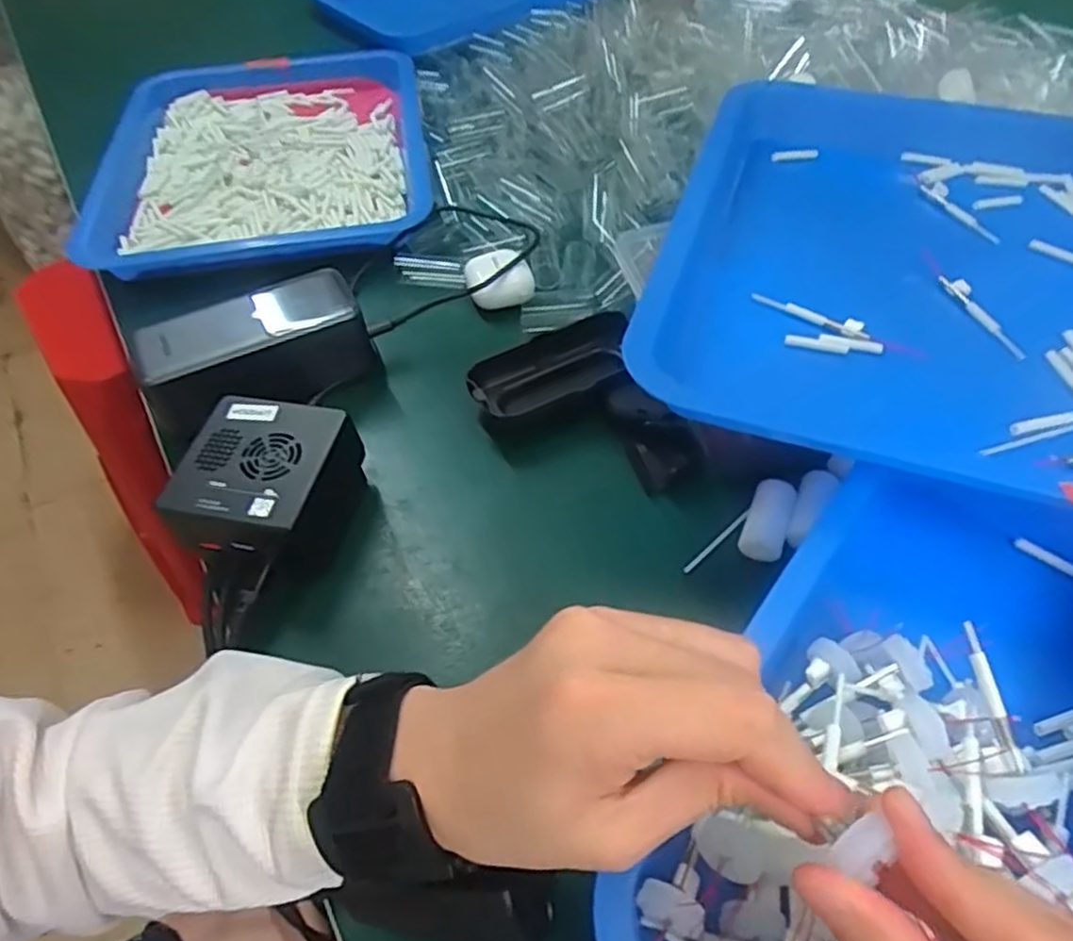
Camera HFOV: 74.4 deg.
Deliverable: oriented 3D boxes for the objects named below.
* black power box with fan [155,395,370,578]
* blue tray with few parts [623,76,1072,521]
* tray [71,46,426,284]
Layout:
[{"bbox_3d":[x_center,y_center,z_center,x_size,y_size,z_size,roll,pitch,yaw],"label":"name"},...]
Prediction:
[{"bbox_3d":[-0.135,0.011,0.363,0.076,0.054,0.078,4,51,7],"label":"black power box with fan"},{"bbox_3d":[0.217,-0.113,0.389,0.298,0.053,0.349,8,52,10],"label":"blue tray with few parts"},{"bbox_3d":[-0.233,-0.273,0.601,0.266,0.034,0.321,-9,51,-4],"label":"tray"}]

